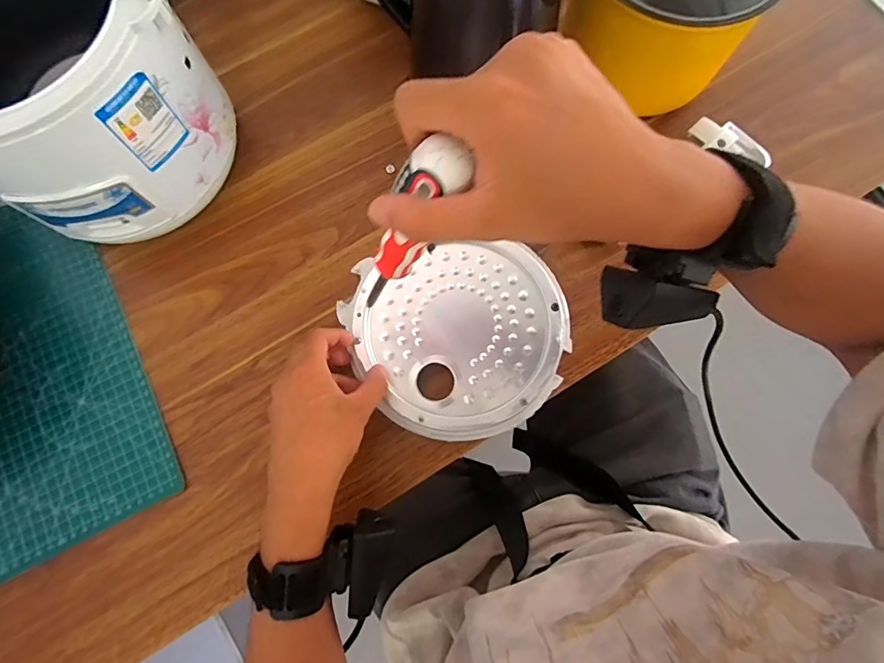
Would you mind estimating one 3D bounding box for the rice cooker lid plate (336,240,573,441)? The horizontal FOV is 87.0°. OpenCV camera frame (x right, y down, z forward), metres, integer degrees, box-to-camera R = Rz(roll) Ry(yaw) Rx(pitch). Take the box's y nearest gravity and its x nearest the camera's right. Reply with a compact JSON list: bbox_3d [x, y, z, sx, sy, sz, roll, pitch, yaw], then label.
[{"bbox_3d":[0.014,0.006,0.419,0.192,0.013,0.169,-10,79,-2],"label":"rice cooker lid plate"}]

